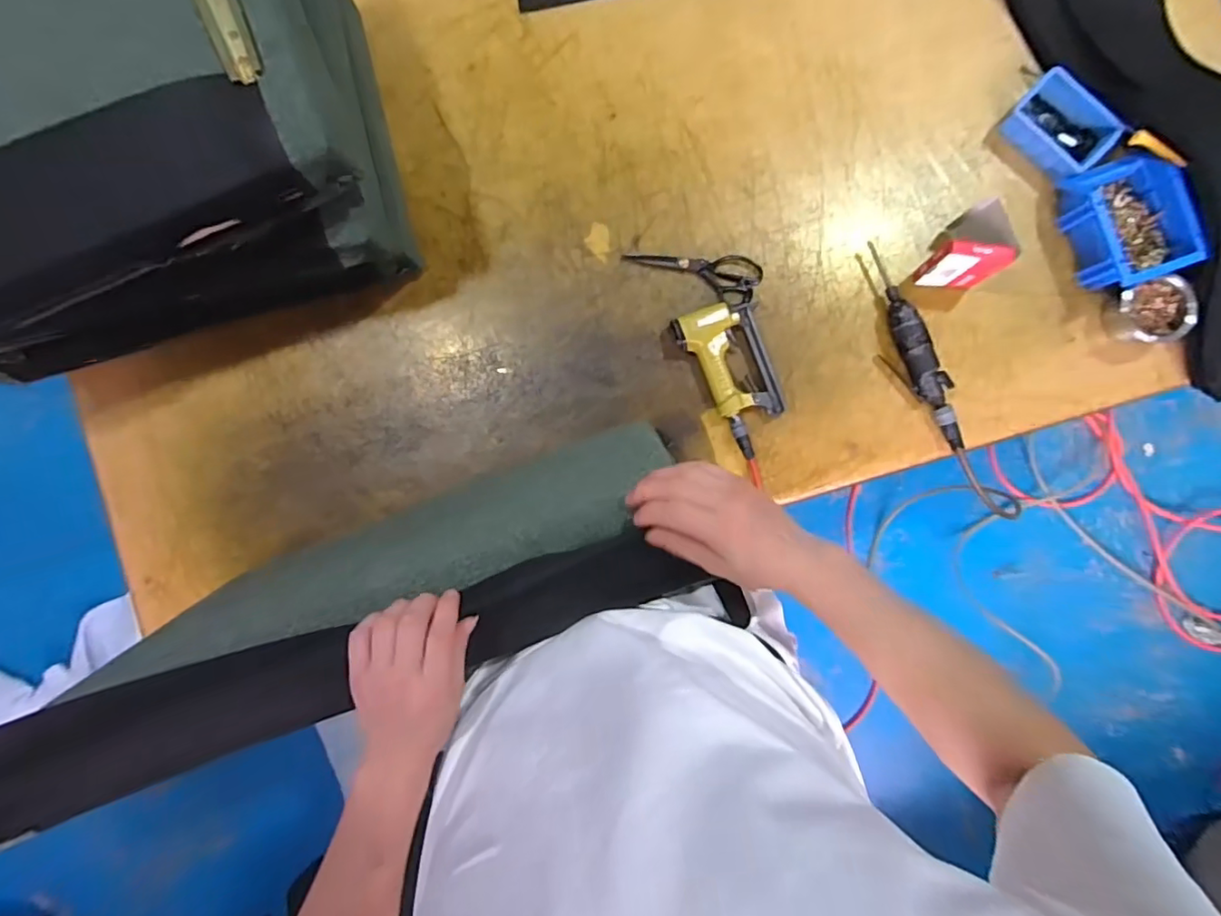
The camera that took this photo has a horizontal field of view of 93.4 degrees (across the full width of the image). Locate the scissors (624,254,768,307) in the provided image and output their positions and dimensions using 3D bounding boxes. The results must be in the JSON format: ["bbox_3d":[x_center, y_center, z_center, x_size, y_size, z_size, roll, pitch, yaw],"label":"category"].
[{"bbox_3d":[0.134,-0.311,0.924,0.215,0.018,0.077,22,91,2],"label":"scissors"}]

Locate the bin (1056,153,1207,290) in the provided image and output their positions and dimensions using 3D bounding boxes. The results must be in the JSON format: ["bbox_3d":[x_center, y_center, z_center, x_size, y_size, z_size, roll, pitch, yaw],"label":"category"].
[{"bbox_3d":[0.766,-0.351,0.861,0.124,0.081,0.185,-18,90,3],"label":"bin"}]

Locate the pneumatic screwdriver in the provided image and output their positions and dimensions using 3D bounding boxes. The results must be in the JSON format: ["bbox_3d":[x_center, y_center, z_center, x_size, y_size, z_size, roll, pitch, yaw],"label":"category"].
[{"bbox_3d":[0.464,-0.167,0.889,0.066,0.040,0.346,-27,89,2],"label":"pneumatic screwdriver"}]

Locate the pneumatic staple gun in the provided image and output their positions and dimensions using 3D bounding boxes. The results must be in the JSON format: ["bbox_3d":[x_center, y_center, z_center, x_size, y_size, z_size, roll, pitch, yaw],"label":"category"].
[{"bbox_3d":[0.206,-0.135,0.903,0.123,0.048,0.232,-28,89,2],"label":"pneumatic staple gun"}]

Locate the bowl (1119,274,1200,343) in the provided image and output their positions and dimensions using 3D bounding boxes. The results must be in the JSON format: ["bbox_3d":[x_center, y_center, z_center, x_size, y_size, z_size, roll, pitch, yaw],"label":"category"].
[{"bbox_3d":[0.811,-0.218,0.865,0.088,0.068,0.095,0,90,3],"label":"bowl"}]

